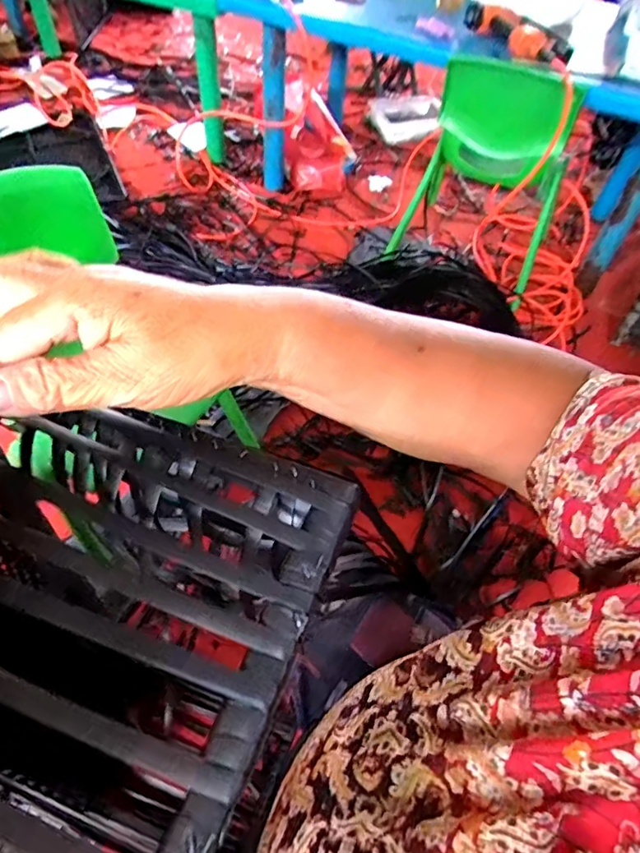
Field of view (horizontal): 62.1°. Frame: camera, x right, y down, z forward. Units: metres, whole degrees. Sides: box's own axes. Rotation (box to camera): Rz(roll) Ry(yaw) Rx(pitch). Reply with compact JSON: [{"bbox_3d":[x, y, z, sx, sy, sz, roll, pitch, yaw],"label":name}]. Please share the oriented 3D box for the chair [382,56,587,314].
[{"bbox_3d":[0.449,-0.674,1.359,0.394,0.484,0.391,24,55,14],"label":"chair"}]

